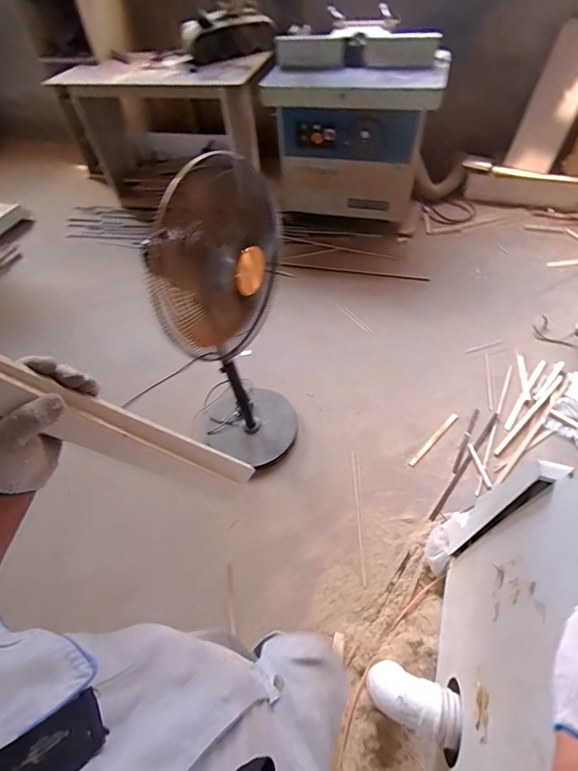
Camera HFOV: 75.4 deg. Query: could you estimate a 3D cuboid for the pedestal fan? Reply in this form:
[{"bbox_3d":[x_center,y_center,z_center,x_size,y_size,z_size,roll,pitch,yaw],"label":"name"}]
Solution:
[{"bbox_3d":[-0.223,-0.163,1.342,0.367,1.231,0.478,-20,55,-10],"label":"pedestal fan"}]

